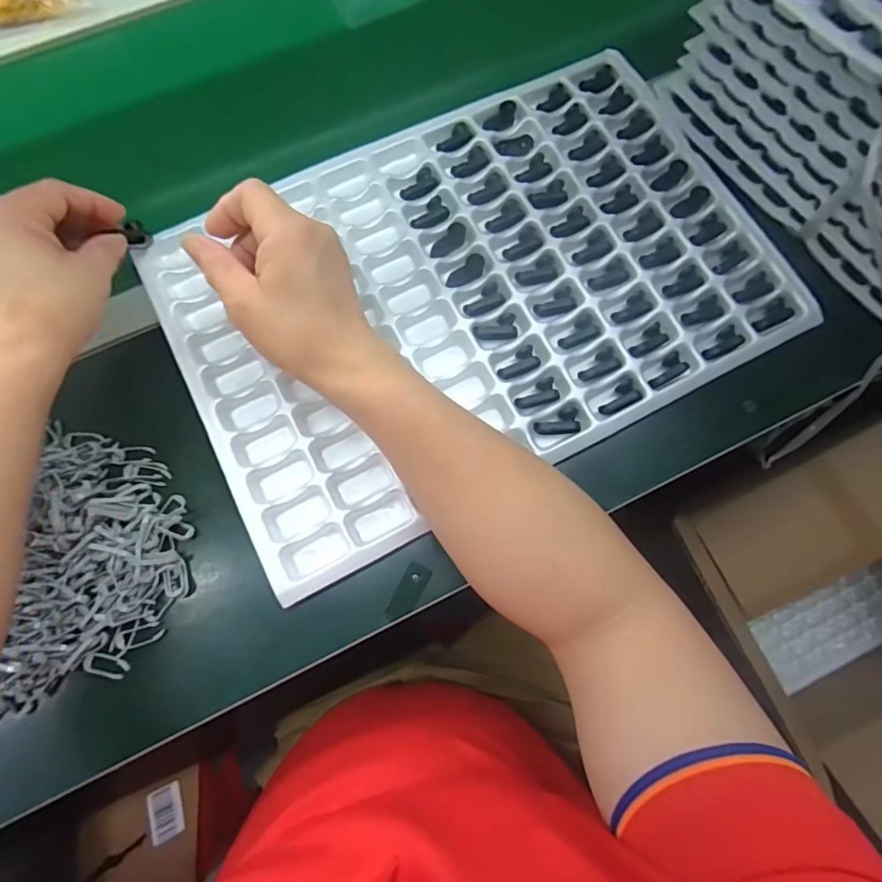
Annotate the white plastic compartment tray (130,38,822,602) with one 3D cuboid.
[{"bbox_3d":[0.022,-0.128,0.399,0.466,0.023,0.318,-27,80,-6],"label":"white plastic compartment tray"}]

